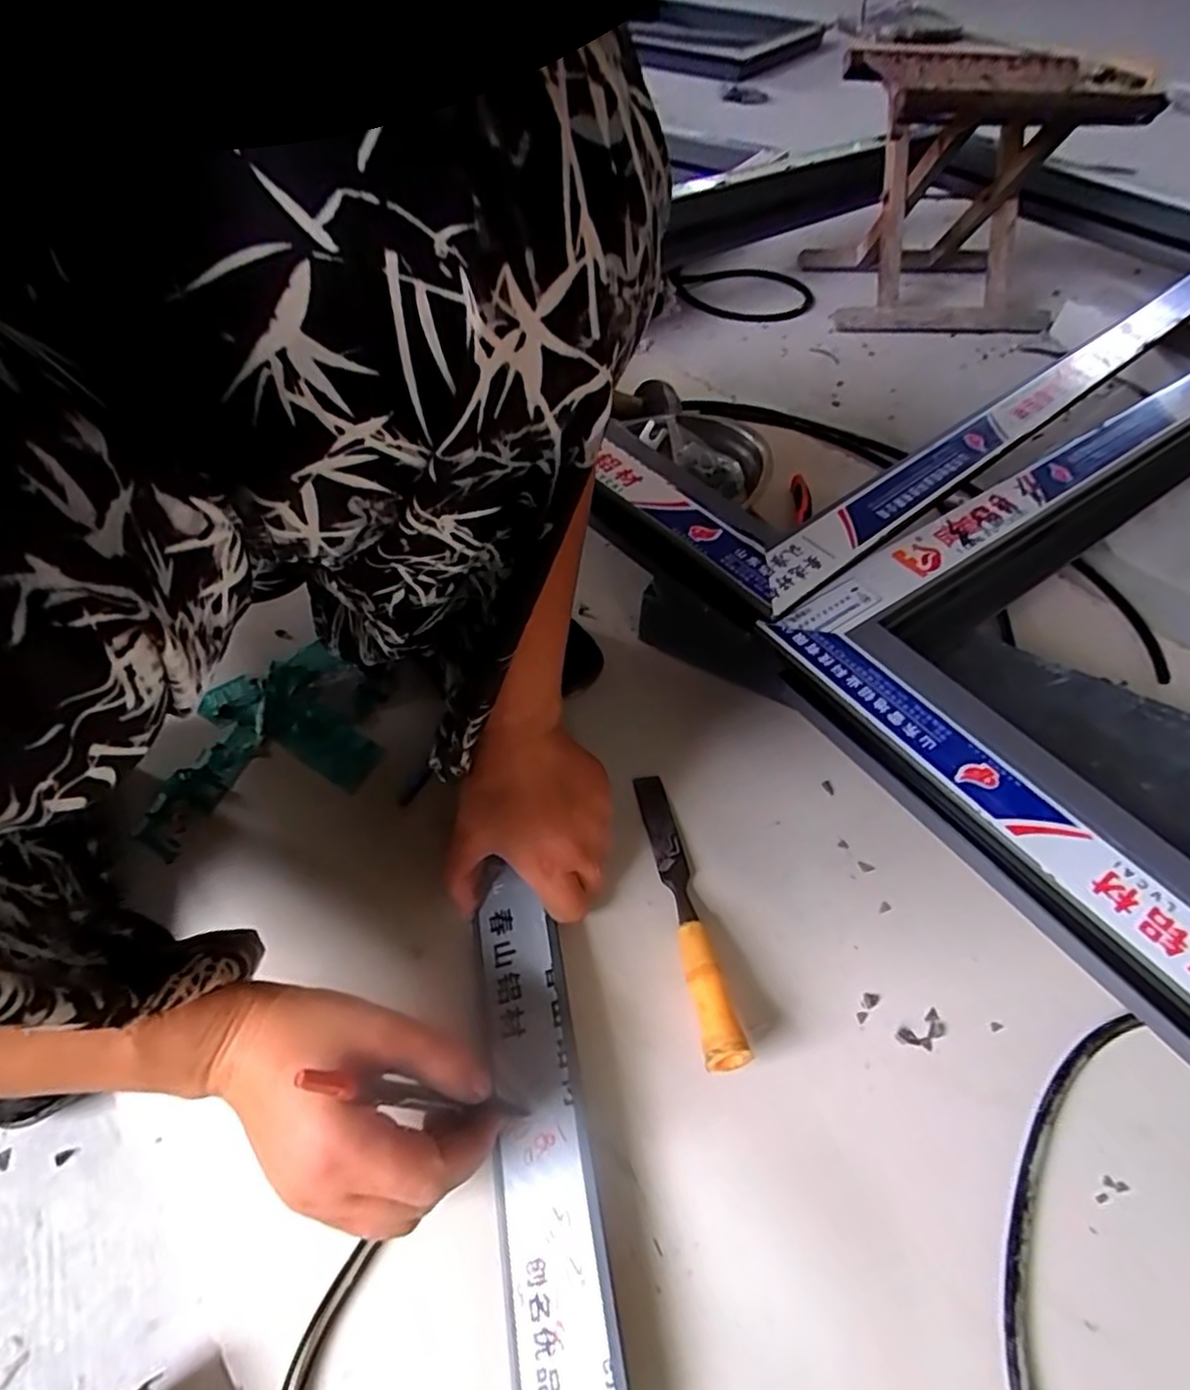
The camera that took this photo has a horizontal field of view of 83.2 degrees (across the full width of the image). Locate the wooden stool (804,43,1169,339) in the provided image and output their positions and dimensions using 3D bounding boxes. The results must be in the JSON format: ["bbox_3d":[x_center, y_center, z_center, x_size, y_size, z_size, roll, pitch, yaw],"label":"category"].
[{"bbox_3d":[0.502,-0.703,0.932,0.308,0.251,0.235,-6,53,-8],"label":"wooden stool"}]

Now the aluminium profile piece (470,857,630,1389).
[{"bbox_3d":[-0.031,0.221,0.351,0.048,0.015,0.257,-9,55,-8],"label":"aluminium profile piece"}]

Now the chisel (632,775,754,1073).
[{"bbox_3d":[0.055,0.134,0.429,0.022,0.025,0.197,-6,41,-7],"label":"chisel"}]

